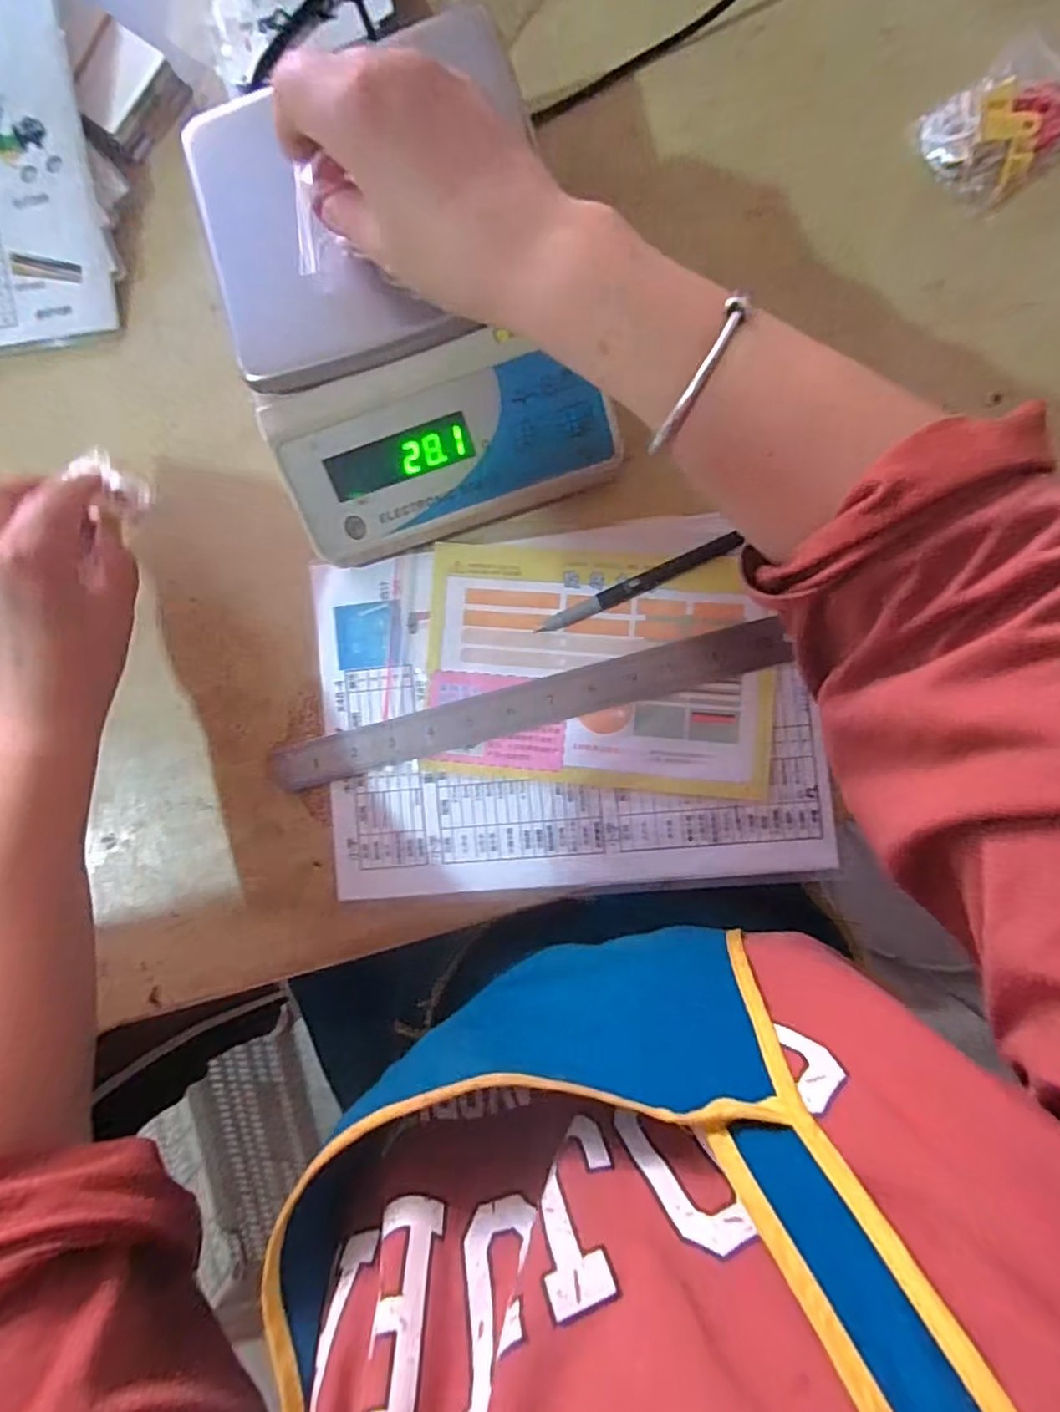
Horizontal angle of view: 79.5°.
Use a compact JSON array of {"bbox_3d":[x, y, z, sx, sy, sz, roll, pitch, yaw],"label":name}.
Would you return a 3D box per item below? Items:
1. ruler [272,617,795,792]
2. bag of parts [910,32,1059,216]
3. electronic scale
[{"bbox_3d":[-0.006,0.002,0.383,0.317,0.004,0.027,-15,87,7],"label":"ruler"},{"bbox_3d":[0.261,-0.320,0.350,0.085,0.013,0.065,-35,85,5],"label":"bag of parts"},{"bbox_3d":[-0.074,-0.218,0.364,0.186,0.067,0.237,-19,86,6],"label":"electronic scale"}]

